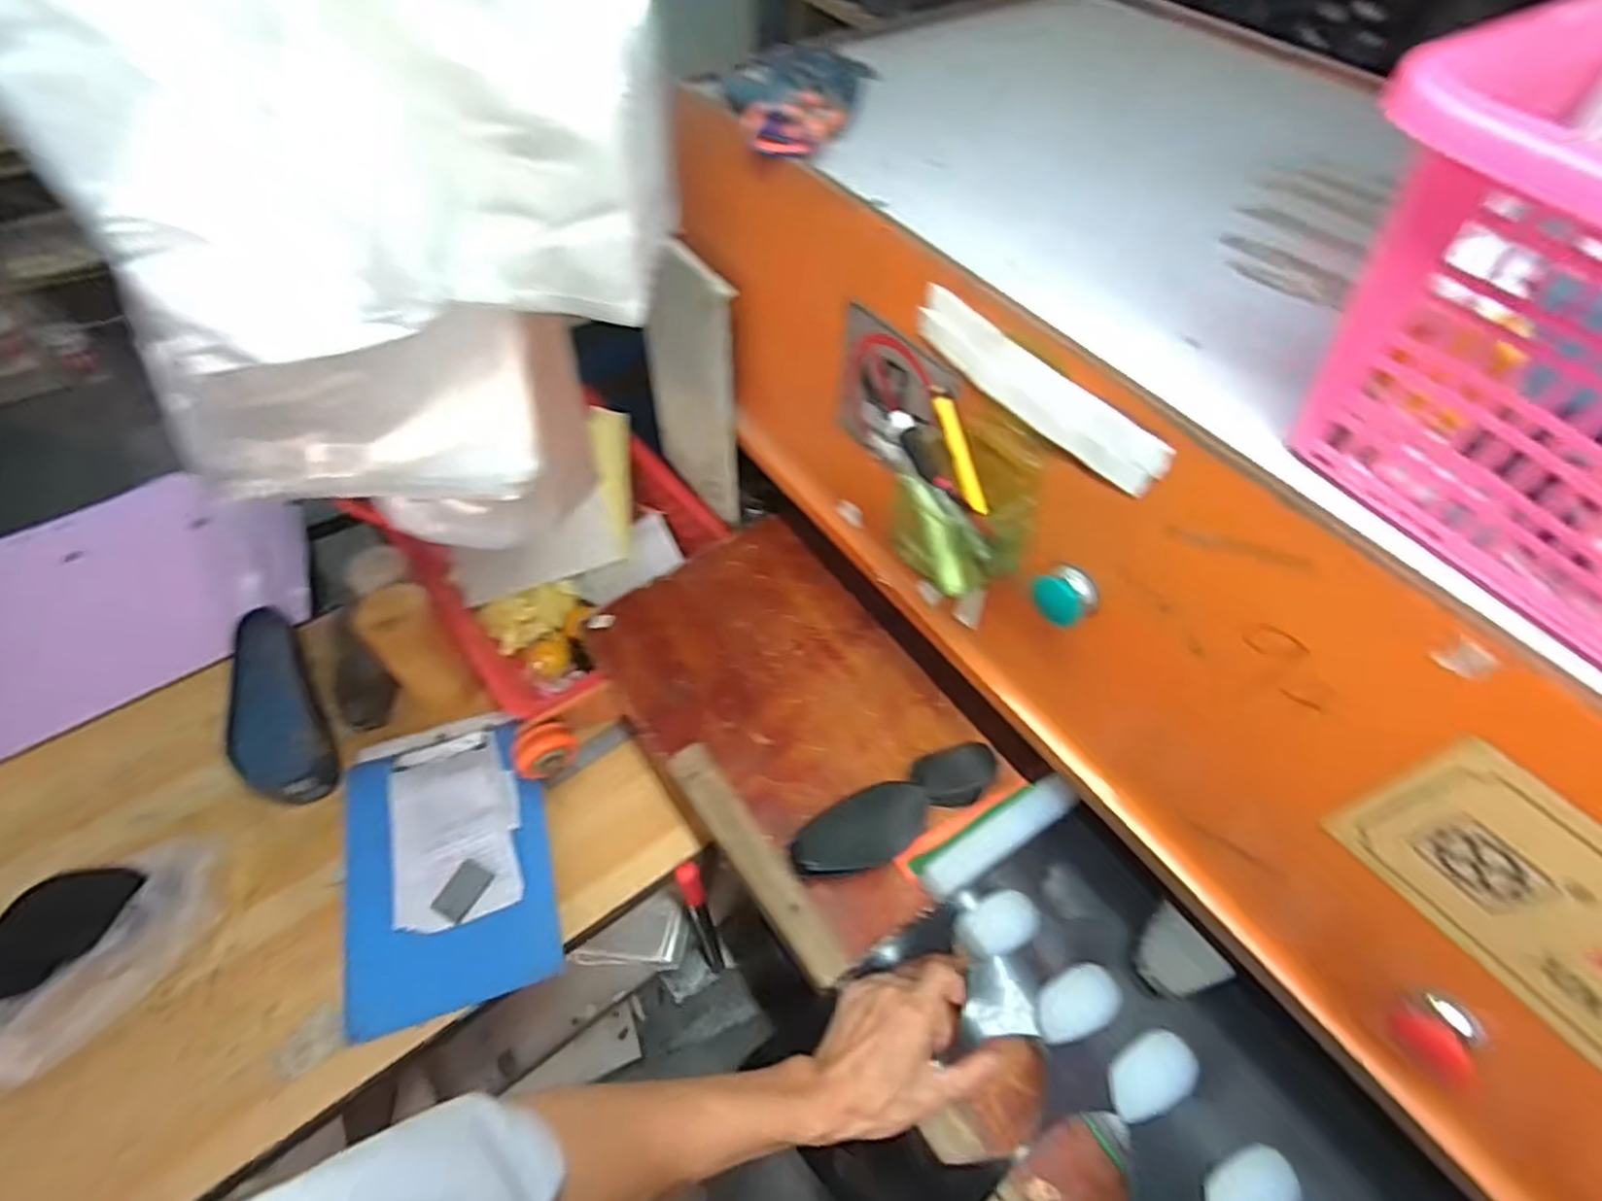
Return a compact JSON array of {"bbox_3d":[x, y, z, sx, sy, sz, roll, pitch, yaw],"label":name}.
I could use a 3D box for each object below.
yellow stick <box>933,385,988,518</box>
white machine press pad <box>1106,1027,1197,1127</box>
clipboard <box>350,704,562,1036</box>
[{"bbox_3d":[0.111,-0.104,0.508,0.013,0.093,0.008,-28,17,-21],"label":"yellow stick"},{"bbox_3d":[0.258,0.351,0.534,0.069,0.018,0.042,-27,60,-20],"label":"white machine press pad"},{"bbox_3d":[-0.416,0.298,0.859,0.223,0.019,0.332,-13,57,-12],"label":"clipboard"}]

